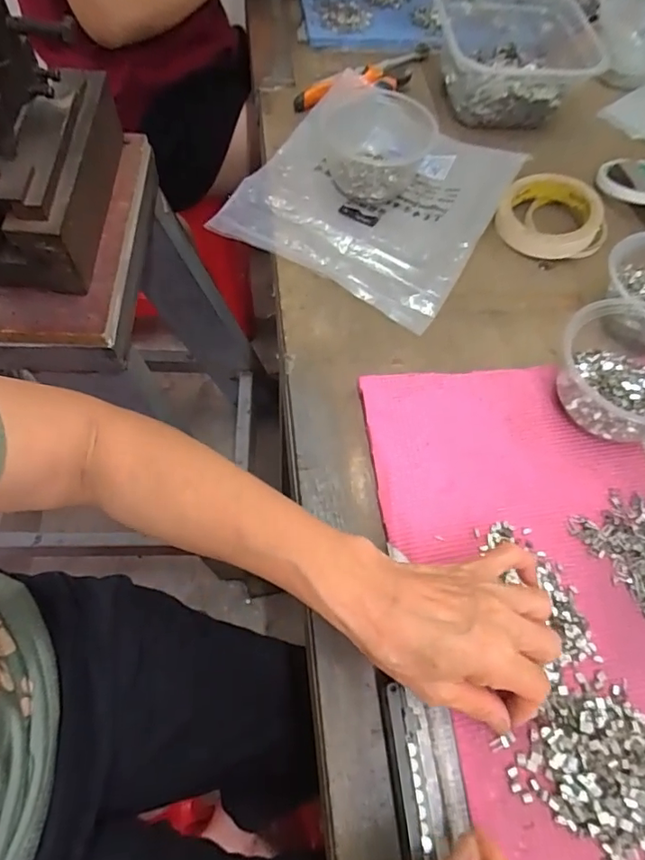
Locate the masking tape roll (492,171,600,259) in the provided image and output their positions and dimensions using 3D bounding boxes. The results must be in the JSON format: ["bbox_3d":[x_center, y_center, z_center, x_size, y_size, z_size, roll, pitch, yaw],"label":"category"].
[{"bbox_3d":[0.230,-0.221,0.541,0.097,0.025,0.099,21,63,8],"label":"masking tape roll"}]

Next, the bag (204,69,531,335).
[{"bbox_3d":[0.055,-0.253,0.535,0.236,0.050,0.255,29,64,11],"label":"bag"}]

